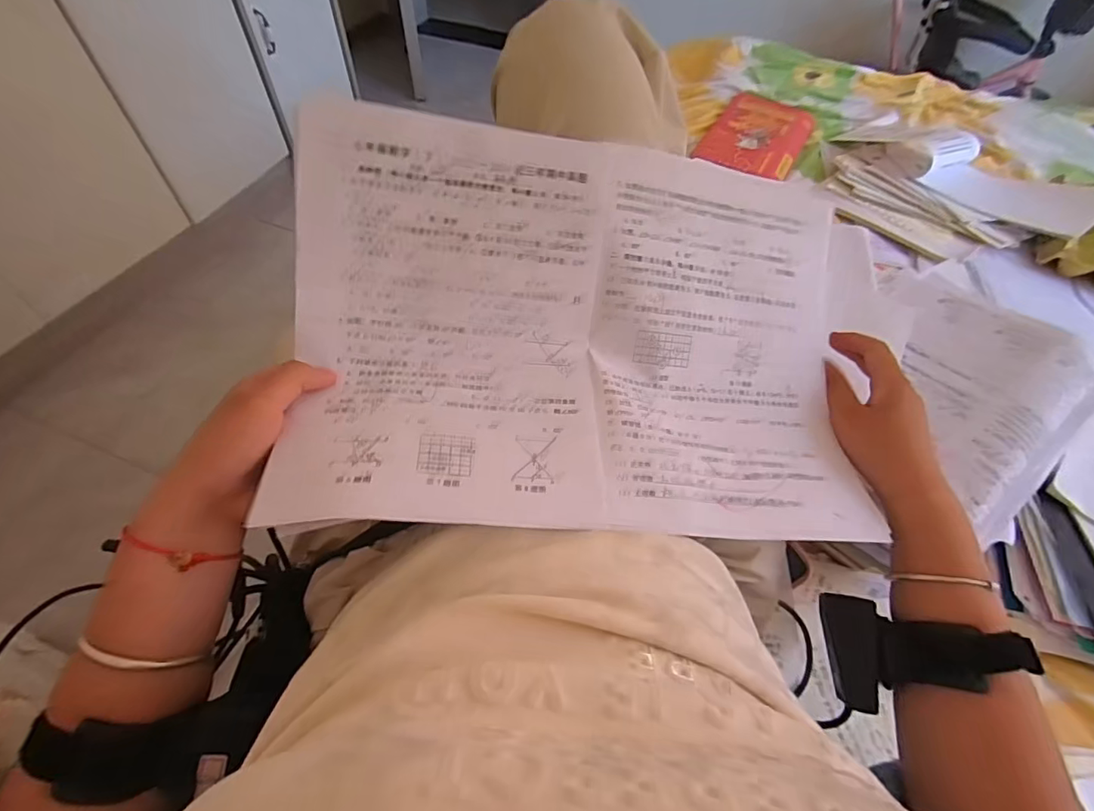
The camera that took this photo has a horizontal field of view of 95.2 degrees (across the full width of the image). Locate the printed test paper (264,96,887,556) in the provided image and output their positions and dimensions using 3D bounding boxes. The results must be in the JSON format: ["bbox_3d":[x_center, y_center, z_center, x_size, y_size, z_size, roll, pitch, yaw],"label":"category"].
[{"bbox_3d":[0.033,-0.046,0.333,0.373,0.053,0.248,2,78,-13],"label":"printed test paper"}]

